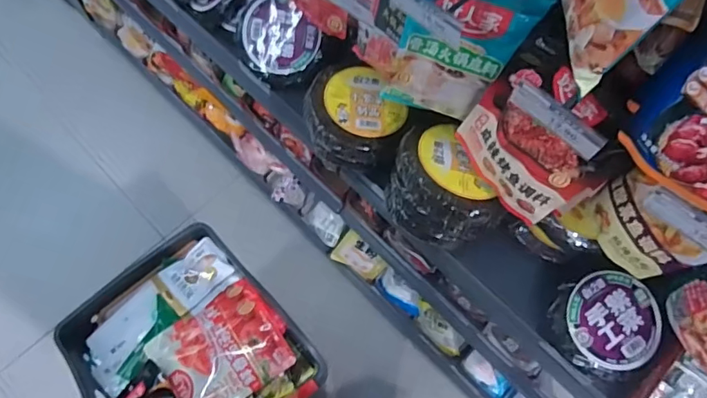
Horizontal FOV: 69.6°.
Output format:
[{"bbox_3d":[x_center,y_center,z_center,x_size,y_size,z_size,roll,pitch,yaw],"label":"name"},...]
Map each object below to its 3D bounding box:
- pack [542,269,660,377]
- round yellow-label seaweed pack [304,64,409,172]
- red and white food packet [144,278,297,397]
[{"bbox_3d":[0.445,0.213,0.894,0.172,0.039,0.178,0,68,-1],"label":"pack"},{"bbox_3d":[-0.006,-0.157,0.961,0.172,0.099,0.180,0,68,-1],"label":"round yellow-label seaweed pack"},{"bbox_3d":[-0.265,0.303,1.032,0.236,0.063,0.220,-36,73,-15],"label":"red and white food packet"}]

